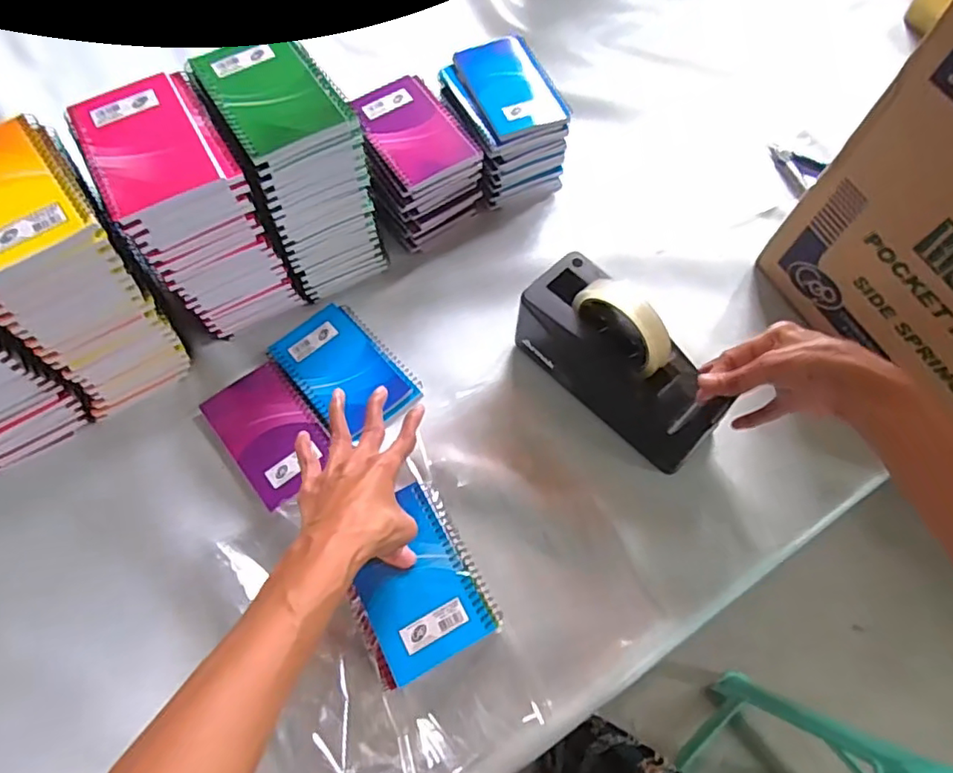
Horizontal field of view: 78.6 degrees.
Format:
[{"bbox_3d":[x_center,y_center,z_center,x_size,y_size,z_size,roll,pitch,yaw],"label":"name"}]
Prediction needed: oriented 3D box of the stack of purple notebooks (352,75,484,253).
[{"bbox_3d":[-0.066,-0.241,0.630,0.102,0.102,0.132,-27,69,-12],"label":"stack of purple notebooks"}]

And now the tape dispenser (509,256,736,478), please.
[{"bbox_3d":[0.131,-0.029,0.524,0.075,0.110,0.197,-41,72,-17],"label":"tape dispenser"}]

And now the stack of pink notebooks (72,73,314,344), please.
[{"bbox_3d":[-0.252,-0.151,0.535,0.098,0.194,0.132,-29,69,-12],"label":"stack of pink notebooks"}]

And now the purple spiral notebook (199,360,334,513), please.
[{"bbox_3d":[-0.194,0.042,0.550,0.080,0.007,0.129,-37,71,-16],"label":"purple spiral notebook"}]

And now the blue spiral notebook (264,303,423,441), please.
[{"bbox_3d":[-0.131,-0.017,0.582,0.096,0.011,0.143,-39,72,-16],"label":"blue spiral notebook"}]

